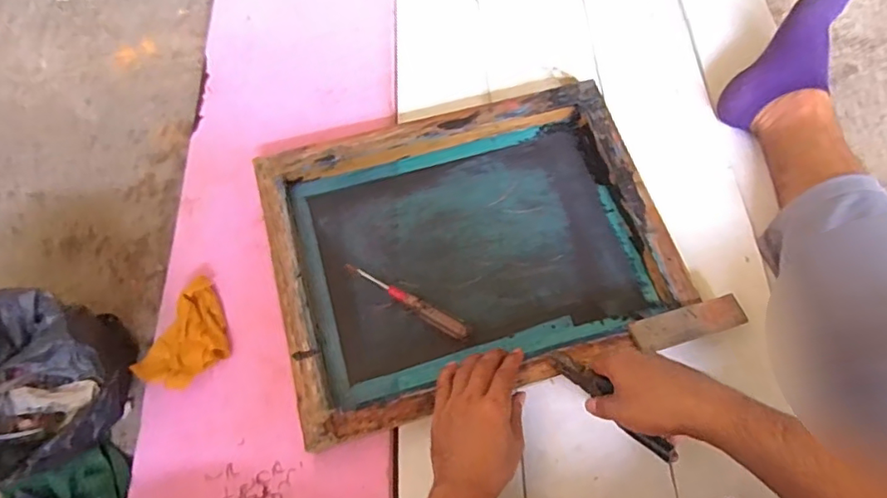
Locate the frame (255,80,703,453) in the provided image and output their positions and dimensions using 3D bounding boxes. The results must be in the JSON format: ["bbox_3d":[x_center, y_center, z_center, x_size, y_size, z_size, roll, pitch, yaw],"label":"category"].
[{"bbox_3d":[0.031,-0.007,0.646,0.441,0.049,0.344,-15,71,-5],"label":"frame"}]

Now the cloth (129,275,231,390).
[{"bbox_3d":[-0.281,0.100,0.618,0.076,0.028,0.121,24,72,9],"label":"cloth"}]

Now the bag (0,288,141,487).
[{"bbox_3d":[-0.396,0.140,0.534,0.165,0.136,0.167,-2,70,-1],"label":"bag"}]

